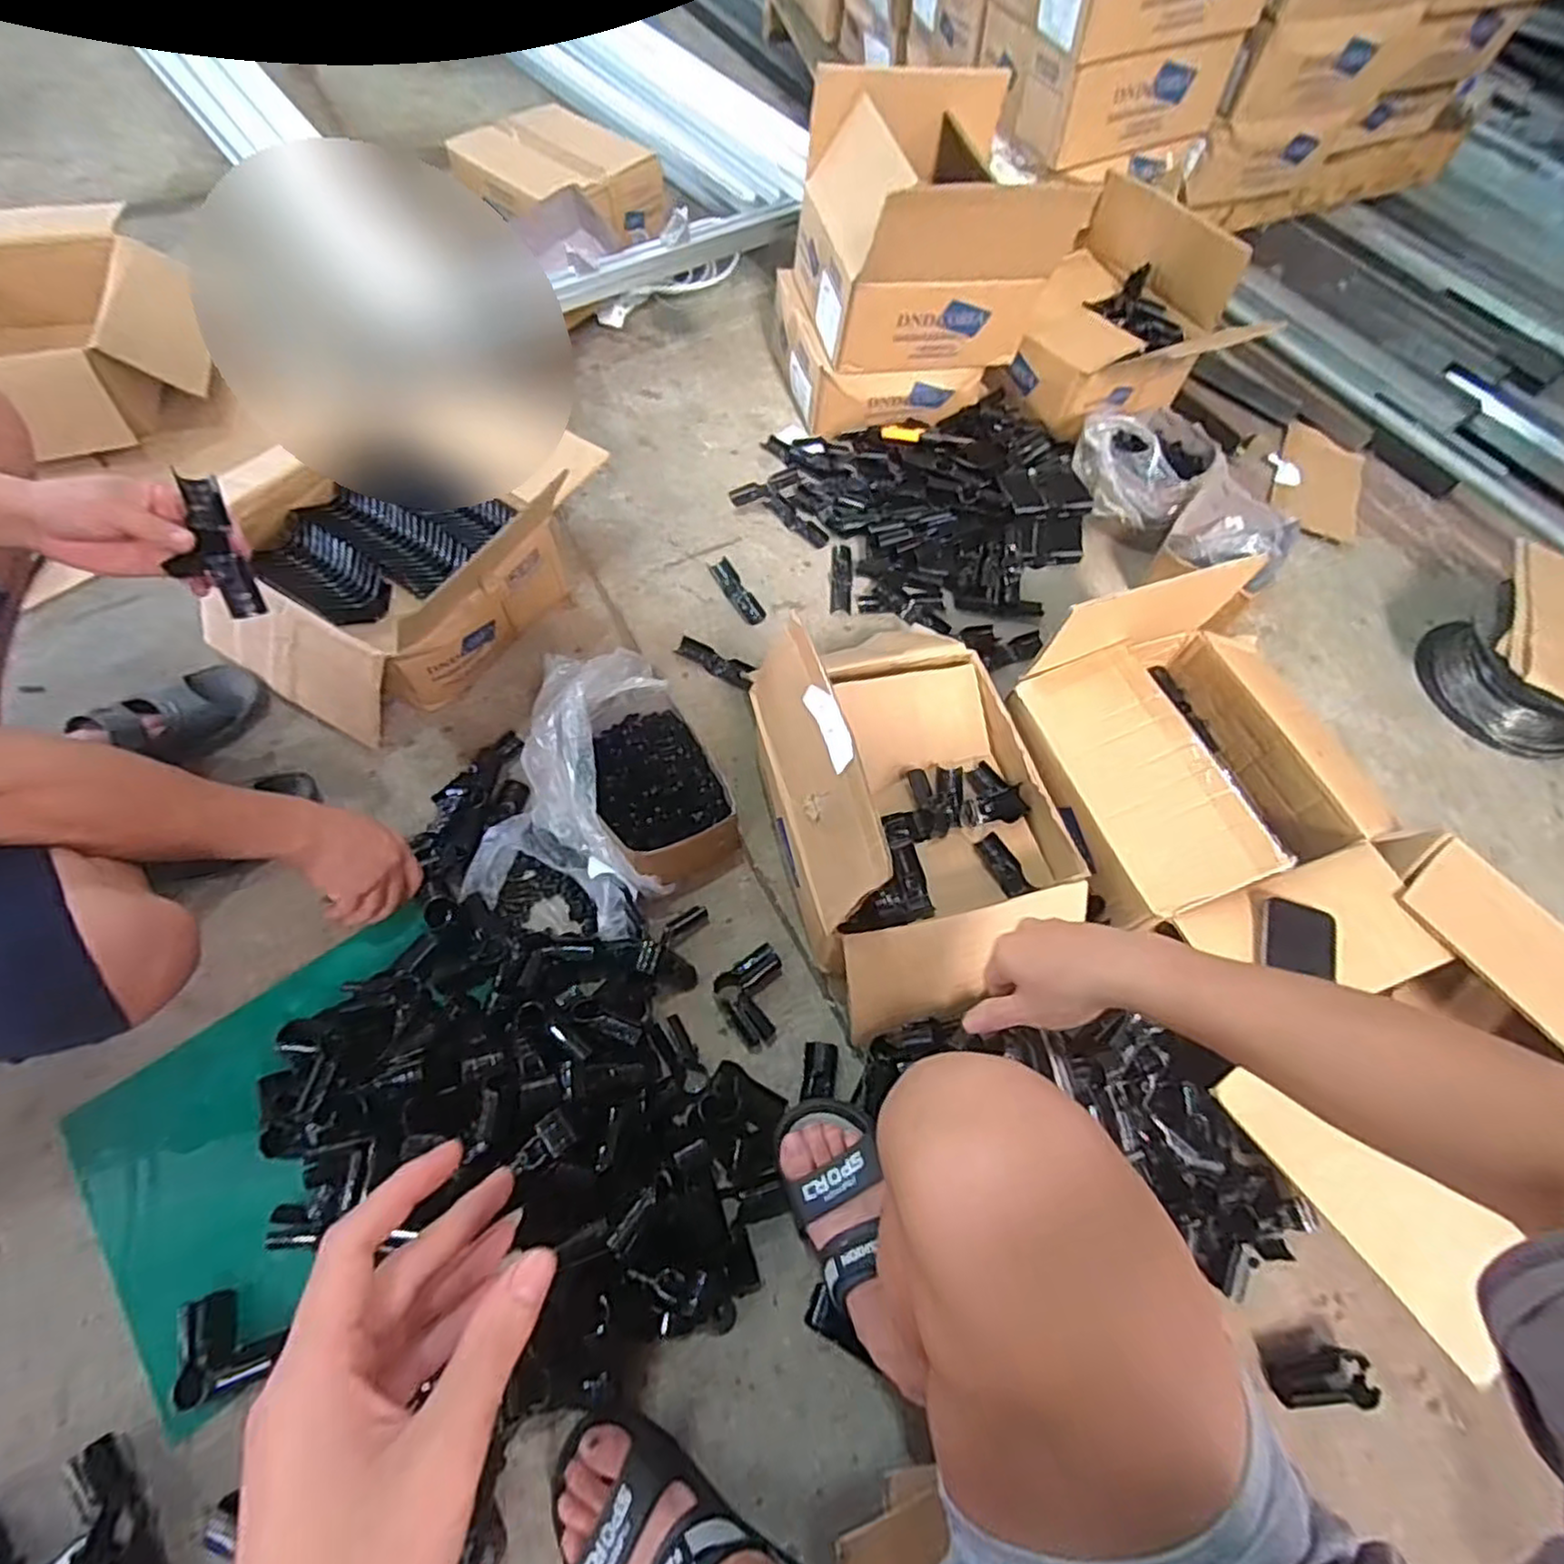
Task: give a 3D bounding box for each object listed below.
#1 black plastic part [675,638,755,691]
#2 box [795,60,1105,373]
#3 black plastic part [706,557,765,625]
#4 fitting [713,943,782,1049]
[{"bbox_3d":[-0.093,-0.169,1.020,0.120,0.014,0.033,28,63,11],"label":"black plastic part"},{"bbox_3d":[0.229,-0.845,1.108,0.356,0.253,0.309,-10,63,-9],"label":"box"},{"bbox_3d":[-0.067,-0.287,1.085,0.038,0.019,0.141,-25,66,-16],"label":"black plastic part"},{"bbox_3d":[-0.026,0.235,0.796,0.078,0.024,0.085,-29,67,-18],"label":"fitting"}]

